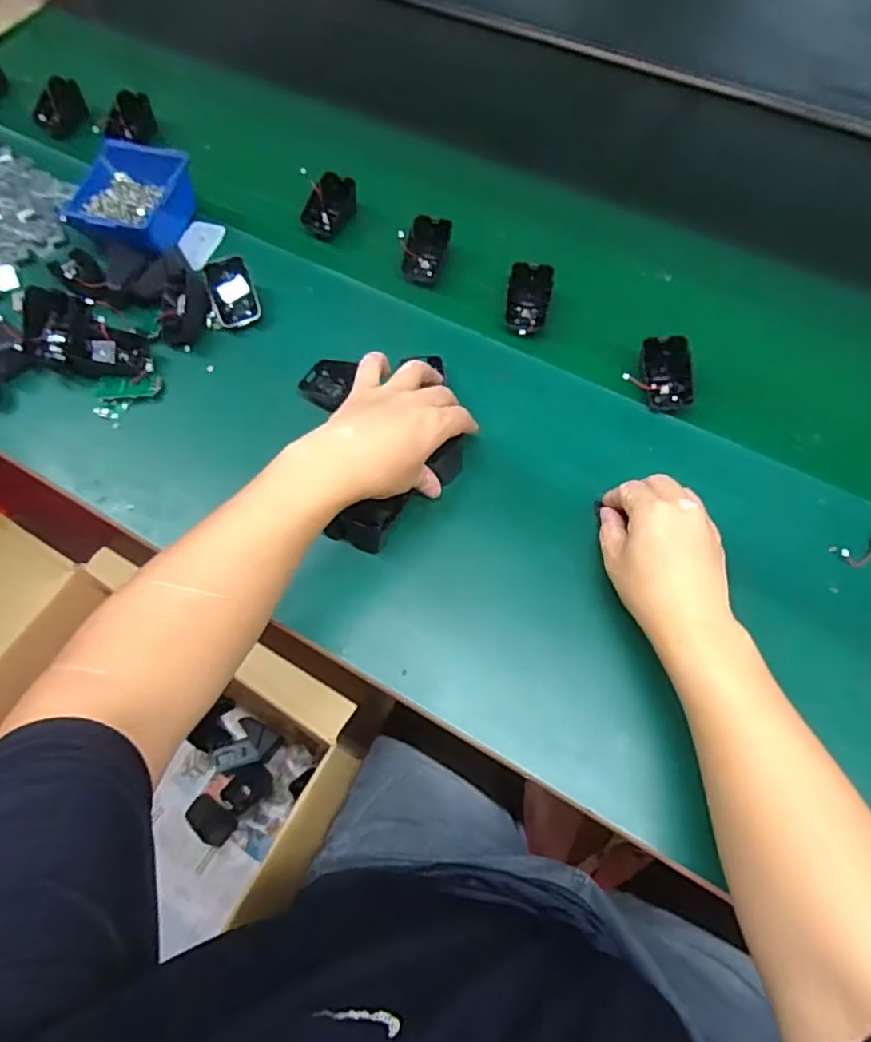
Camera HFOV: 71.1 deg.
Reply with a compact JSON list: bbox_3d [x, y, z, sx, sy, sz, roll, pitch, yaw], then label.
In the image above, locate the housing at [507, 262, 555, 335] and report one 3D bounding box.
[{"bbox_3d":[0.094,-0.222,0.613,0.042,0.025,0.071,7,67,6],"label":"housing"}]

